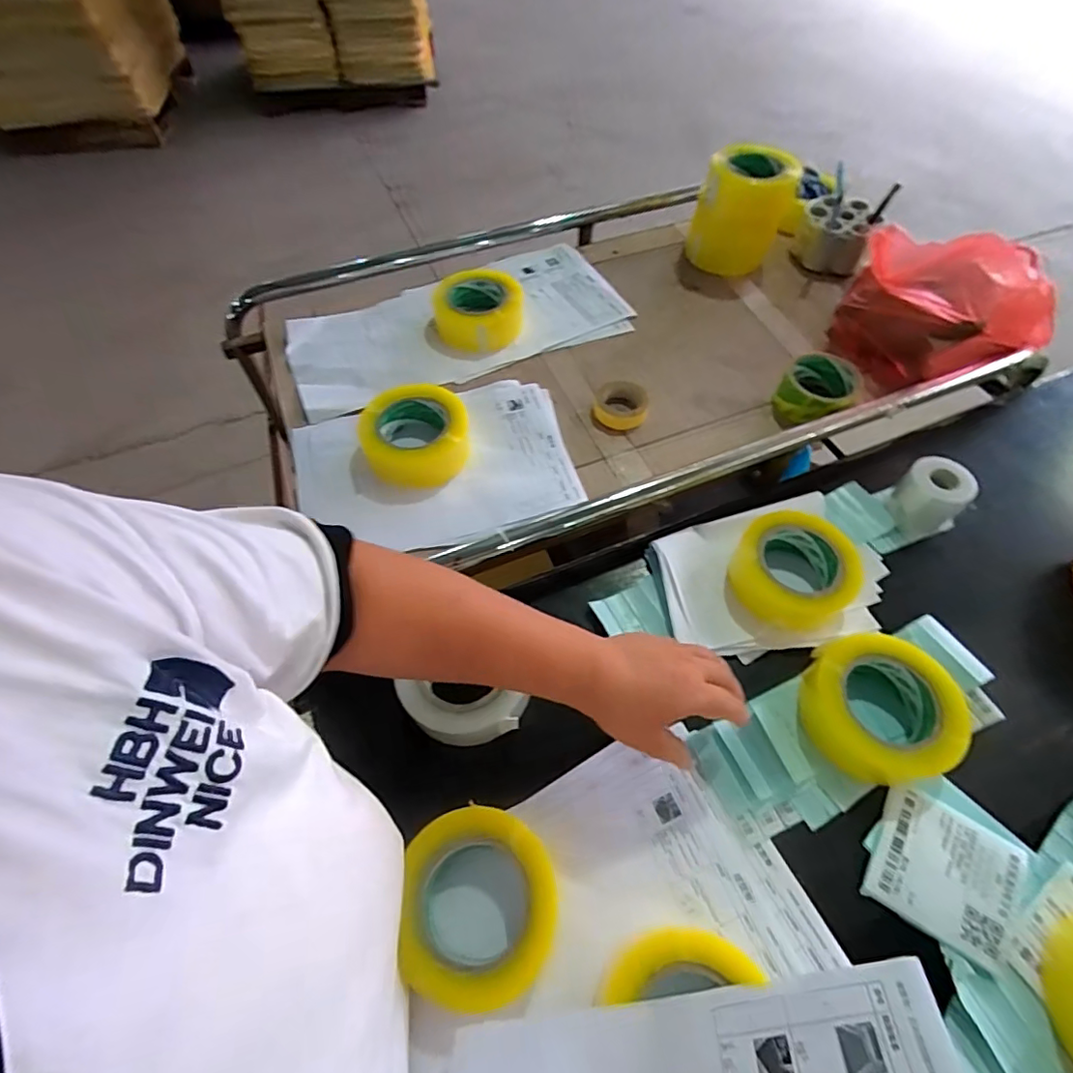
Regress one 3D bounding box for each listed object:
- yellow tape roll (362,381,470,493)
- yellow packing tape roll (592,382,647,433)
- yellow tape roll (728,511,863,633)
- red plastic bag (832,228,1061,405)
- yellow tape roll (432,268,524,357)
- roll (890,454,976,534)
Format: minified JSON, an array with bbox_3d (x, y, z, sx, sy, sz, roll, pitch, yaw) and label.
[{"bbox_3d":[-0.137,-0.128,0.650,0.113,0.061,0.120,0,58,0],"label":"yellow tape roll"},{"bbox_3d":[0.111,-0.171,0.711,0.066,0.029,0.068,0,58,0],"label":"yellow packing tape roll"},{"bbox_3d":[0.279,0.037,0.592,0.120,0.069,0.120,0,58,0],"label":"yellow tape roll"},{"bbox_3d":[0.557,-0.312,0.725,0.235,0.182,0.194,-5,58,-3],"label":"red plastic bag"},{"bbox_3d":[-0.086,-0.330,0.793,0.120,0.062,0.120,0,58,0],"label":"yellow tape roll"},{"bbox_3d":[0.466,-0.046,0.647,0.064,0.077,0.069,0,58,0],"label":"roll"}]

